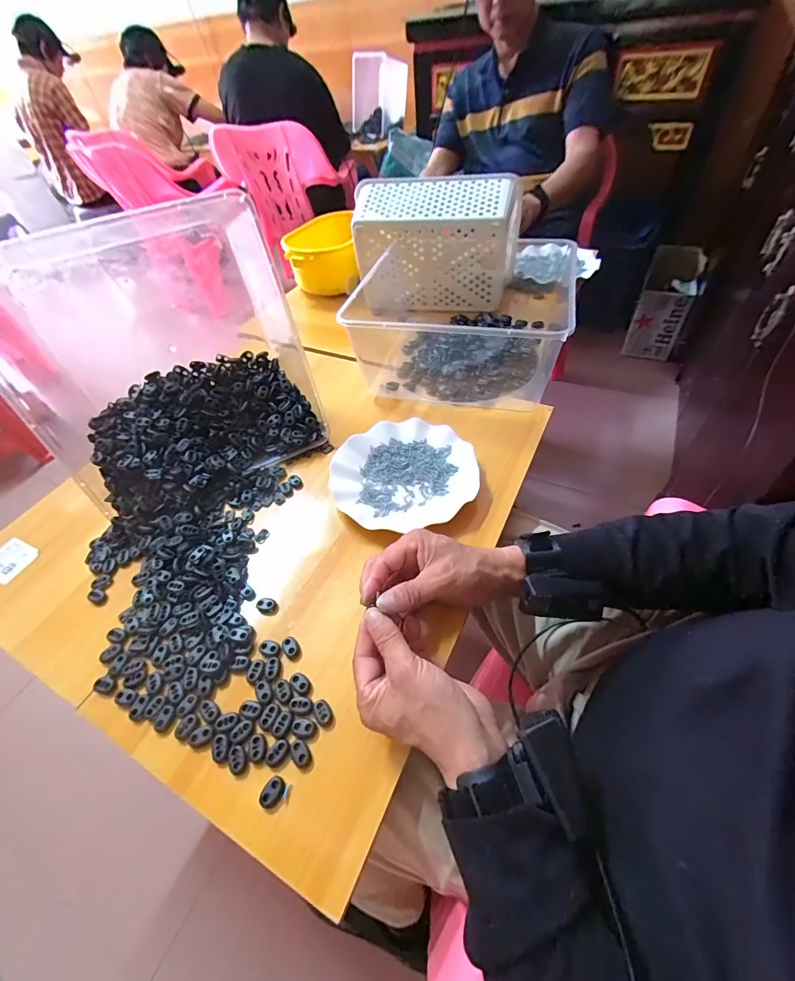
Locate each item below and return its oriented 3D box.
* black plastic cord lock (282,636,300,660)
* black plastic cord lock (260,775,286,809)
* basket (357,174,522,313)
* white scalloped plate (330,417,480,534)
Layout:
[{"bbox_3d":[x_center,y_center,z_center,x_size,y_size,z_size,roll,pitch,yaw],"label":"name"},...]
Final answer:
[{"bbox_3d":[-0.105,0.155,0.403,0.014,0.005,0.022,-29,53,-17],"label":"black plastic cord lock"},{"bbox_3d":[-0.100,0.242,0.328,0.016,0.004,0.021,26,57,26],"label":"black plastic cord lock"},{"bbox_3d":[0.070,-0.451,0.767,0.282,0.191,0.126,9,51,14],"label":"basket"},{"bbox_3d":[0.008,-0.024,0.522,0.178,0.019,0.172,-8,49,0],"label":"white scalloped plate"}]

